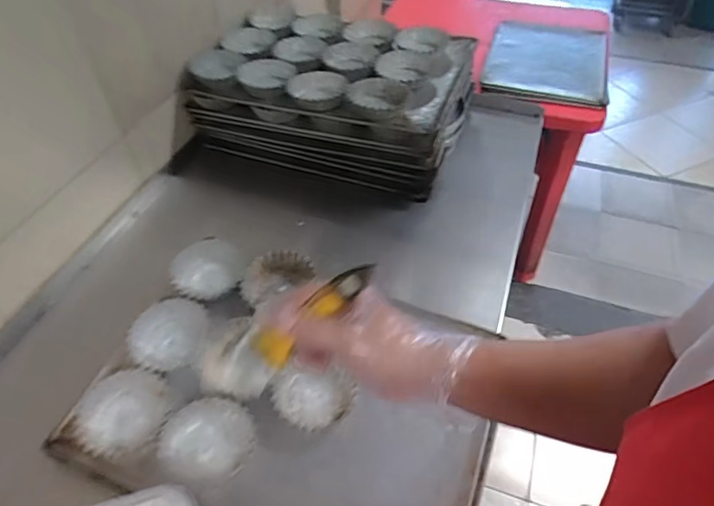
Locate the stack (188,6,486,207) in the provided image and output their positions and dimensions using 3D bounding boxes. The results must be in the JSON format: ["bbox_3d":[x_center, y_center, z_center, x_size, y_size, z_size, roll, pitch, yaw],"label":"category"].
[{"bbox_3d":[-0.033,-0.297,0.911,0.463,0.153,0.324,17,51,16],"label":"stack"}]

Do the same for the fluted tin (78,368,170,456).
[{"bbox_3d":[-0.269,0.182,0.562,0.097,0.031,0.100,-1,49,1],"label":"fluted tin"}]

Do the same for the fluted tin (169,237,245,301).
[{"bbox_3d":[-0.213,0.021,0.689,0.100,0.039,0.081,-28,54,-21],"label":"fluted tin"}]

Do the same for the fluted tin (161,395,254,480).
[{"bbox_3d":[-0.164,0.205,0.535,0.102,0.040,0.085,16,51,15],"label":"fluted tin"}]

